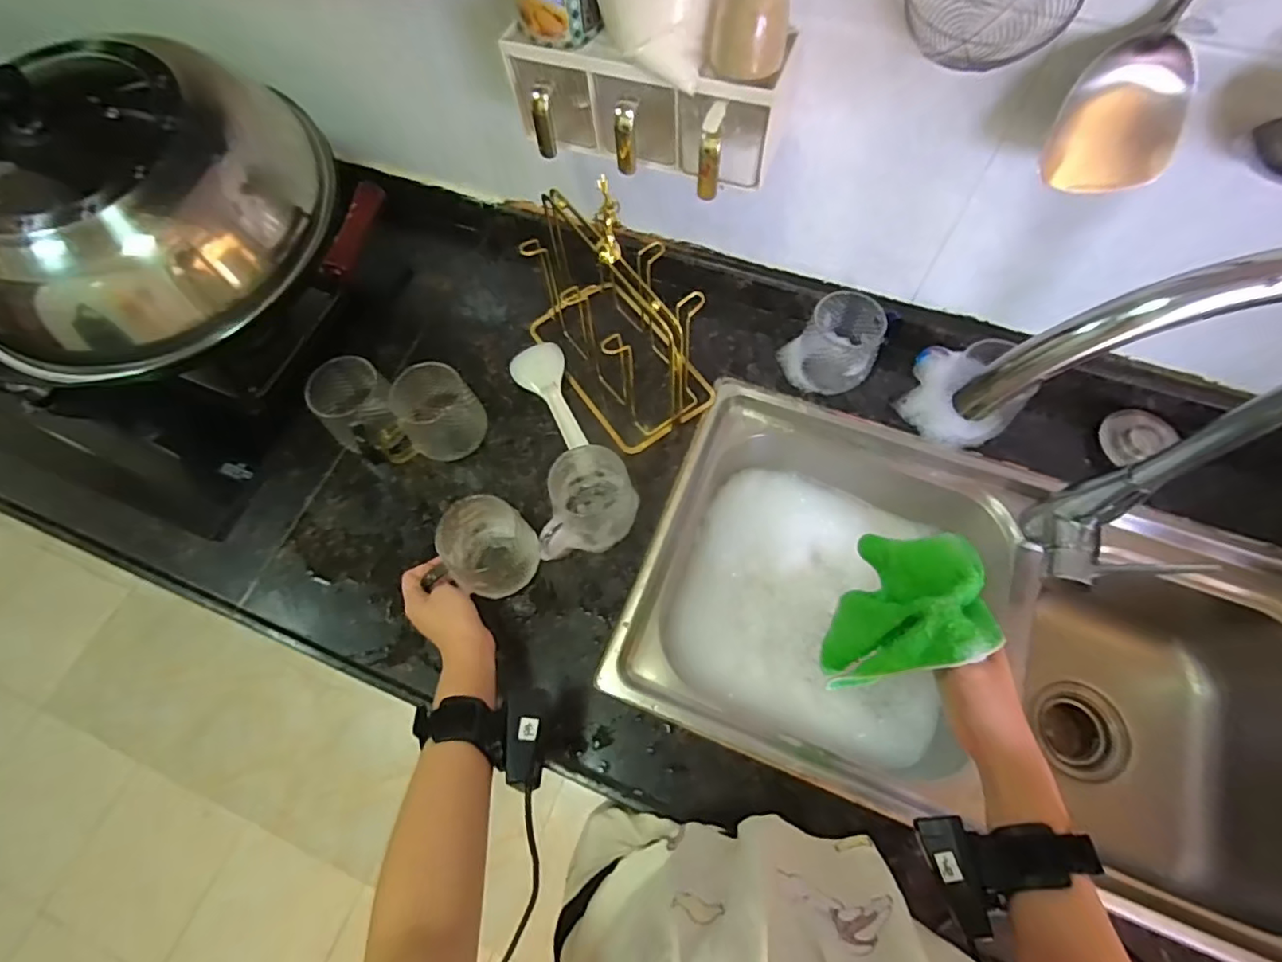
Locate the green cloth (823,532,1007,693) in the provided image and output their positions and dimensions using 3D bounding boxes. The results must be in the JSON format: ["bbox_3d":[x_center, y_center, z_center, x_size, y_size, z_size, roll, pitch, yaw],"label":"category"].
[{"bbox_3d":[0.228,0.110,0.508,0.086,0.183,0.125,2,65,3],"label":"green cloth"}]

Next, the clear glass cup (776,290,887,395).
[{"bbox_3d":[0.226,-0.162,0.682,0.100,0.086,0.091,-1,65,2],"label":"clear glass cup"}]

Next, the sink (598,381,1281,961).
[{"bbox_3d":[0.369,0.193,0.669,0.728,0.204,0.395,19,67,10],"label":"sink"}]

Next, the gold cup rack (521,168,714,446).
[{"bbox_3d":[-0.035,-0.194,0.634,0.140,0.199,0.252,-35,69,-13],"label":"gold cup rack"}]

